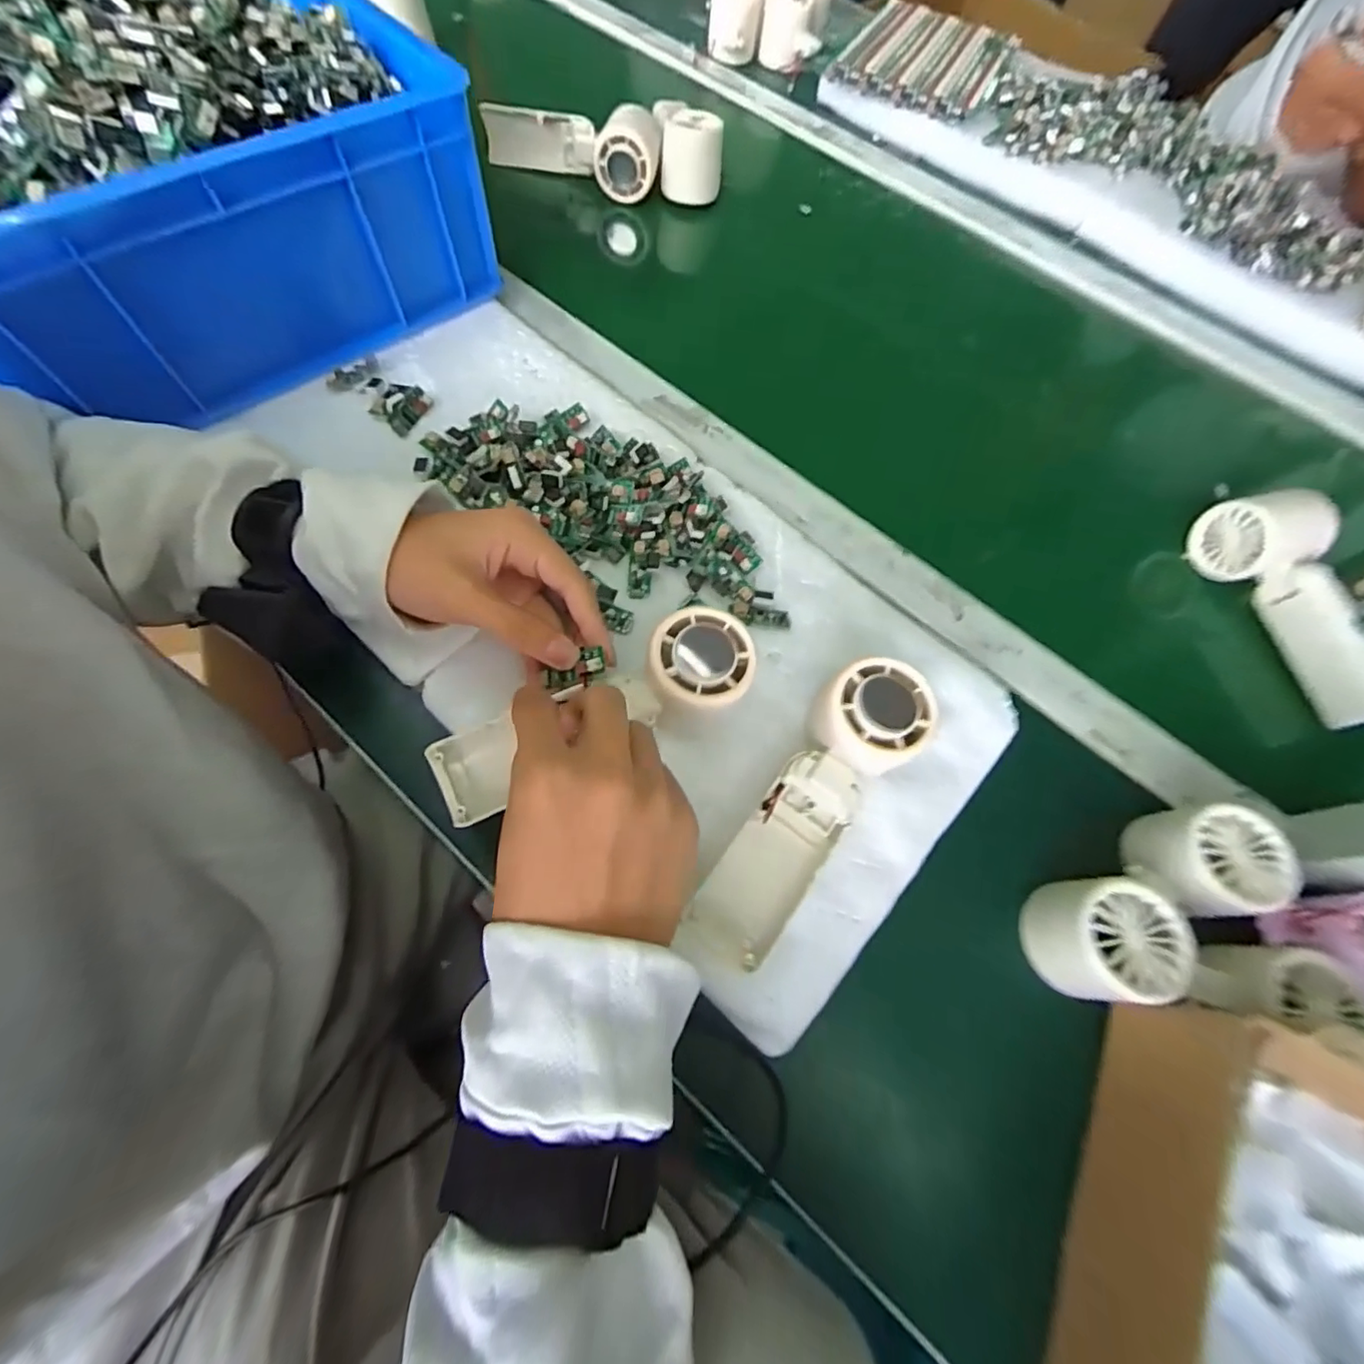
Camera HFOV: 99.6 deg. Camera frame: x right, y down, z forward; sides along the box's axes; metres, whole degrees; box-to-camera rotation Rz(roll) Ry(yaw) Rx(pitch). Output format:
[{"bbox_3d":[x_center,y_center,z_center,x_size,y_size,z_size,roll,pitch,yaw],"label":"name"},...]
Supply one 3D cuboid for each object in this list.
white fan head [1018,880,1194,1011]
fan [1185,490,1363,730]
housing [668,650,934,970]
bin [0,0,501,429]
[{"bbox_3d":[0.211,0.128,0.288,0.054,0.047,0.054,2,67,-4],"label":"white fan head"},{"bbox_3d":[0.421,-0.051,0.388,0.054,0.046,0.161,-8,68,-8],"label":"fan"},{"bbox_3d":[0.060,0.062,0.293,0.055,0.053,0.170,39,69,12],"label":"housing"},{"bbox_3d":[-0.334,-0.332,0.375,0.328,0.169,0.248,-37,74,-18],"label":"bin"}]

